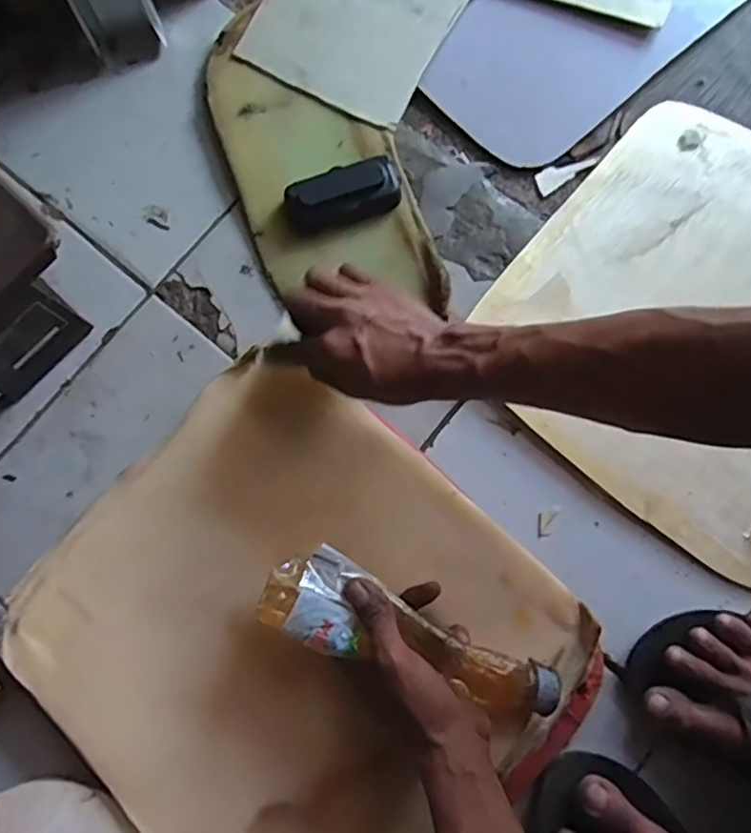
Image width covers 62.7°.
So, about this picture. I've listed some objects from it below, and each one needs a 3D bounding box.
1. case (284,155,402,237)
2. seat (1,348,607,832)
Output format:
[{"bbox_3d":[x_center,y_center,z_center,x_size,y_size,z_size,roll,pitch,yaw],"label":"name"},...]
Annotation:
[{"bbox_3d":[-0.030,-0.210,0.583,0.107,0.025,0.058,-16,79,-2],"label":"case"},{"bbox_3d":[-0.065,0.173,0.489,0.392,0.037,0.344,43,83,8],"label":"seat"}]

